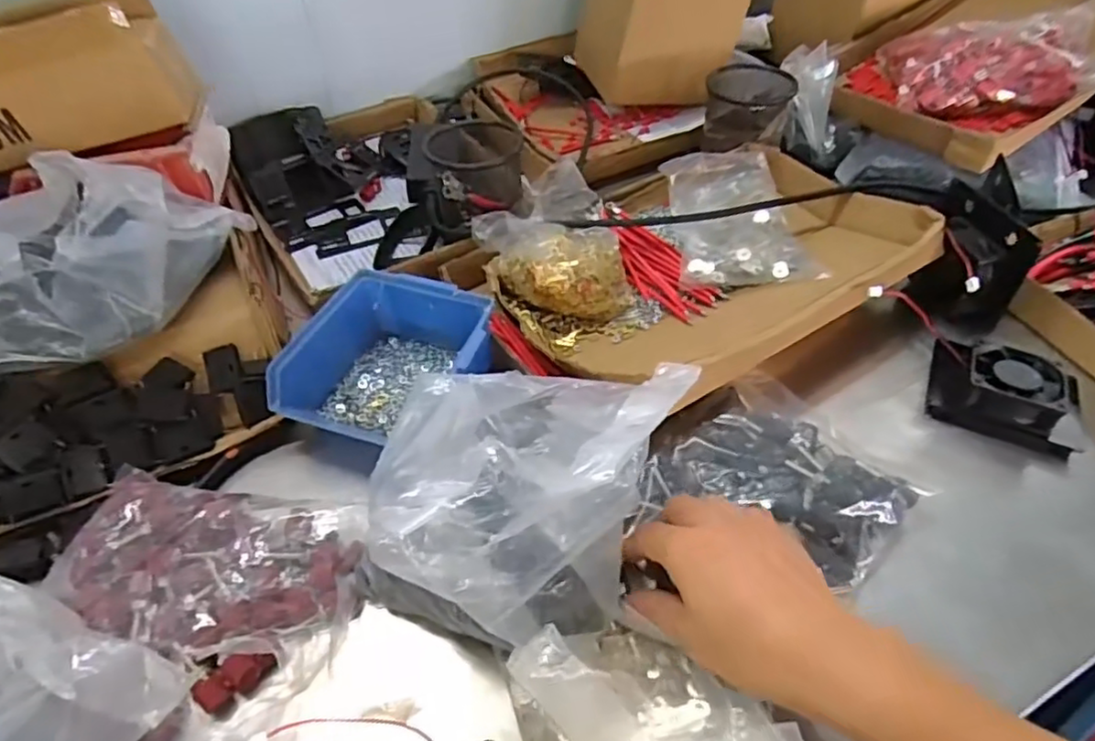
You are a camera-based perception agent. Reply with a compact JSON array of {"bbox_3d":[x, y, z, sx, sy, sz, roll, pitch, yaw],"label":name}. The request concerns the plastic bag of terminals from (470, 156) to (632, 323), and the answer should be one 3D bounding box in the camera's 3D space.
[{"bbox_3d":[0.000,-0.112,0.562,0.115,0.057,0.148,-11,47,-8],"label":"plastic bag of terminals"}]

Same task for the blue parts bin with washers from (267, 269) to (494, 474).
[{"bbox_3d":[-0.114,-0.003,0.490,0.125,0.061,0.131,17,50,18],"label":"blue parts bin with washers"}]

